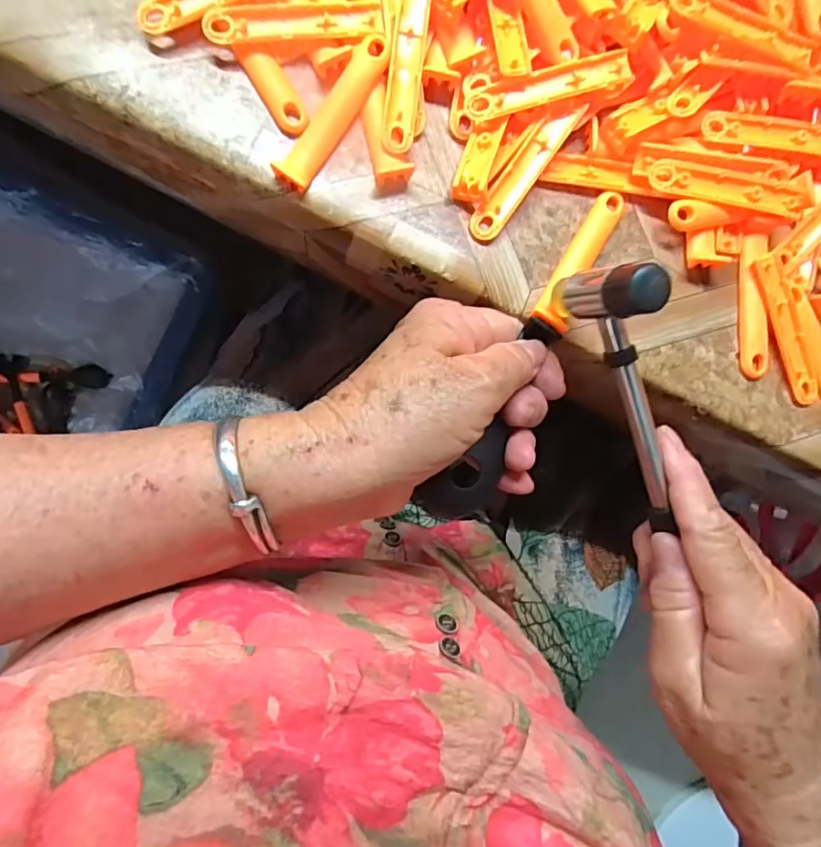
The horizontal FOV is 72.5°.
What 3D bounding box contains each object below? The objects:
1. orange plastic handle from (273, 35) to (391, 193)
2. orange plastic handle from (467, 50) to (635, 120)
[{"bbox_3d":[-0.033,-0.135,0.241,0.013,0.008,0.075,32,84,-7],"label":"orange plastic handle"},{"bbox_3d":[0.061,-0.149,0.248,0.074,0.008,0.015,-14,91,-9],"label":"orange plastic handle"}]

